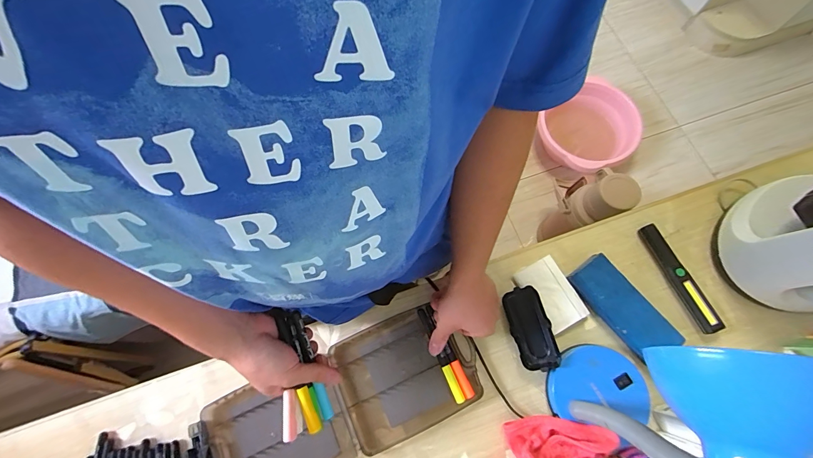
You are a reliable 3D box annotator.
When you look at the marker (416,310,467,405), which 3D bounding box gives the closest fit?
[{"bbox_3d":[0.047,0.175,0.491,0.013,0.012,0.133,-24,72,-6],"label":"marker"}]

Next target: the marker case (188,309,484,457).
[{"bbox_3d":[-0.091,0.242,0.482,0.379,0.018,0.151,-23,73,-6],"label":"marker case"}]

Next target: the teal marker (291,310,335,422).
[{"bbox_3d":[-0.109,0.159,0.405,0.013,0.009,0.133,-18,94,-4],"label":"teal marker"}]

